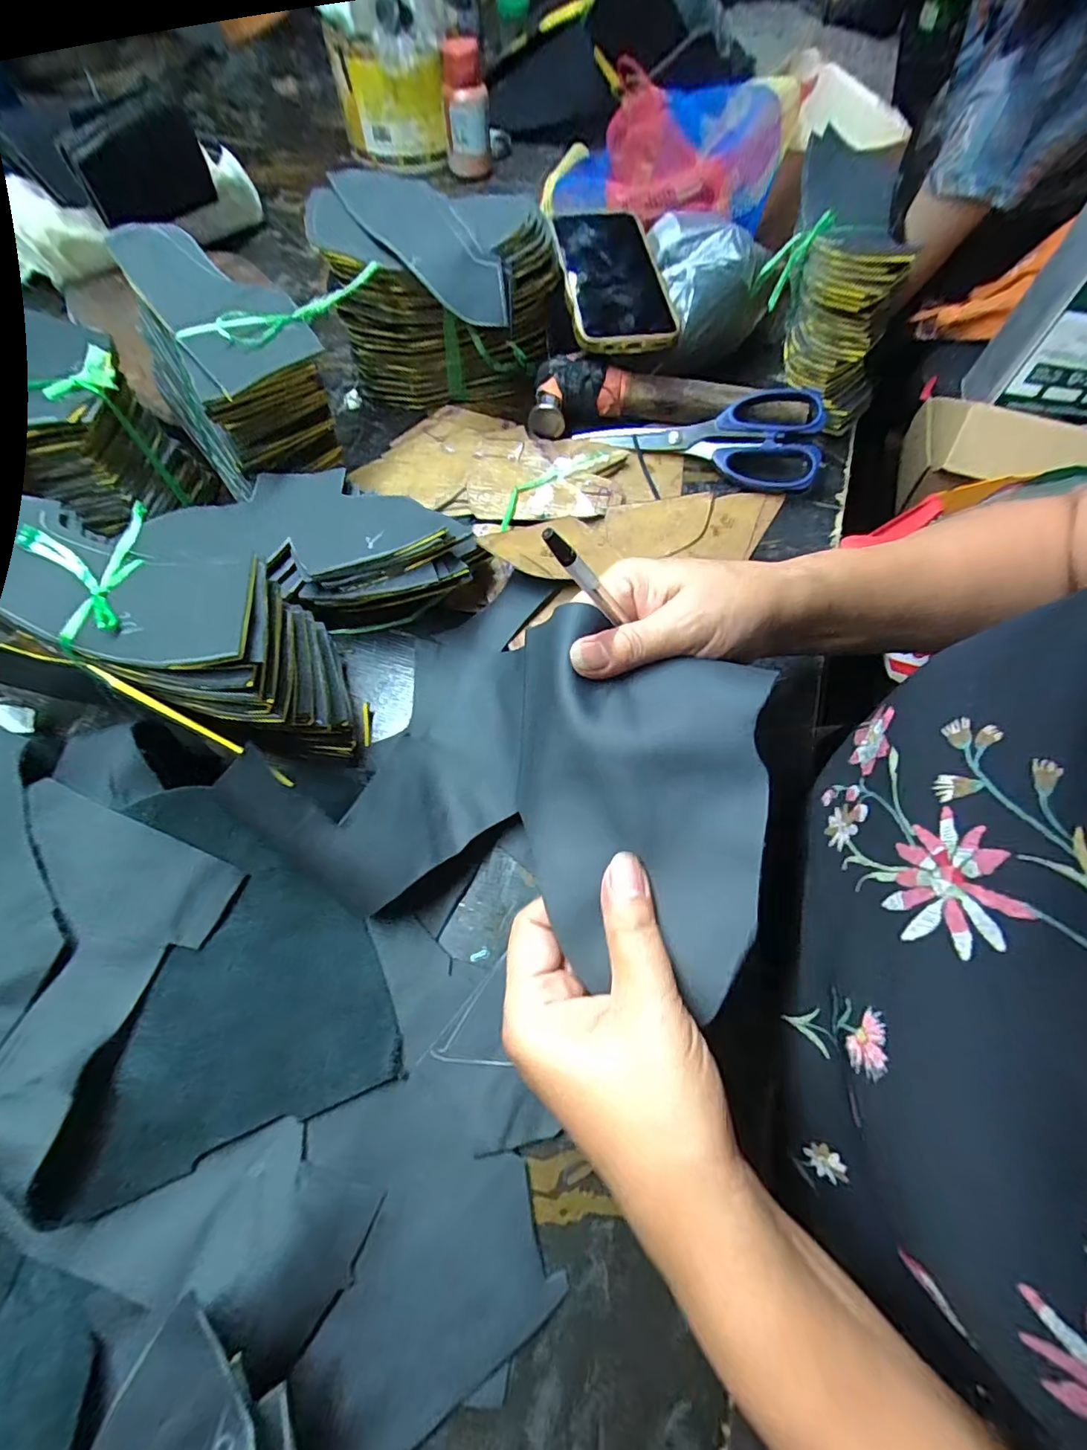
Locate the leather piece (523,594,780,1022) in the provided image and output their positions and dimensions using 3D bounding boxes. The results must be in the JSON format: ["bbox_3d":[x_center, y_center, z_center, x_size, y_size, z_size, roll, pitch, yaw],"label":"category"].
[{"bbox_3d":[0.038,0.025,0.234,0.107,0.043,0.159,10,65,4],"label":"leather piece"}]

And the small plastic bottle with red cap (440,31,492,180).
[{"bbox_3d":[-0.089,-0.707,0.610,0.050,0.102,0.050,-3,65,-2],"label":"small plastic bottle with red cap"}]

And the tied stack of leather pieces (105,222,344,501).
[{"bbox_3d":[-0.214,-0.252,0.367,0.098,0.102,0.134,-37,71,-16],"label":"tied stack of leather pieces"}]

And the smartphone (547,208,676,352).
[{"bbox_3d":[0.056,-0.382,0.443,0.084,0.018,0.182,-7,68,-5],"label":"smartphone"}]

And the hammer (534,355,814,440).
[{"bbox_3d":[0.102,-0.269,0.433,0.218,0.036,0.060,2,65,1],"label":"hammer"}]

